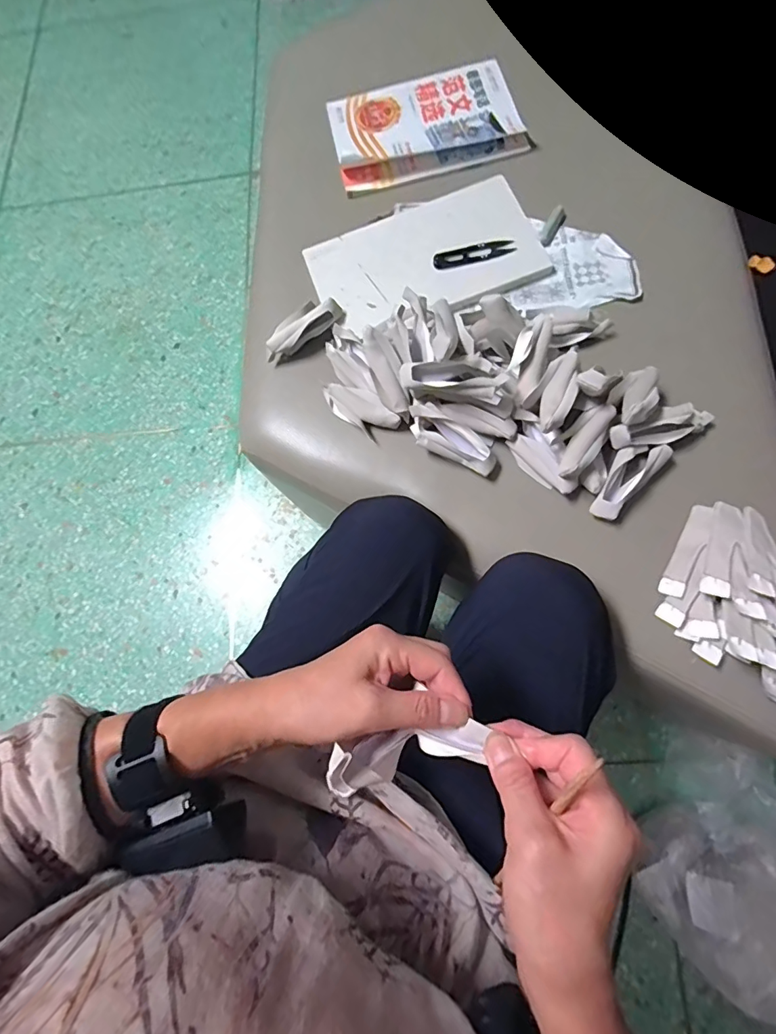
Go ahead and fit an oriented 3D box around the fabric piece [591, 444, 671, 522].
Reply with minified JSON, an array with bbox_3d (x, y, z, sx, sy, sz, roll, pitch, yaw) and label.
[{"bbox_3d":[0.250,-0.042,0.486,0.040,0.023,0.099,42,80,12],"label":"fabric piece"}]

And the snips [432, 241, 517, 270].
[{"bbox_3d":[0.110,-0.335,0.587,0.104,0.007,0.025,-14,75,-2],"label":"snips"}]

